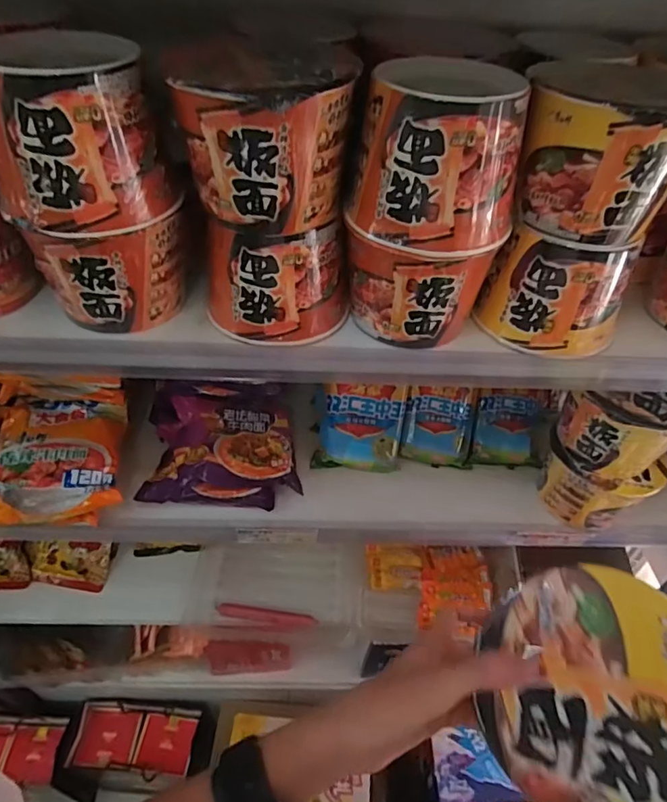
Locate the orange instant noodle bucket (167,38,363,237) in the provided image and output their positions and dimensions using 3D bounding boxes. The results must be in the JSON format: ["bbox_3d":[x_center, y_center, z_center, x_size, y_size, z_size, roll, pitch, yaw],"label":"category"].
[{"bbox_3d":[-0.046,-0.206,0.412,0.116,0.111,0.128,14,46,9],"label":"orange instant noodle bucket"}]

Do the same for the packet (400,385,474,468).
[{"bbox_3d":[0.154,0.033,0.774,0.105,0.118,0.040,8,13,-7],"label":"packet"}]

